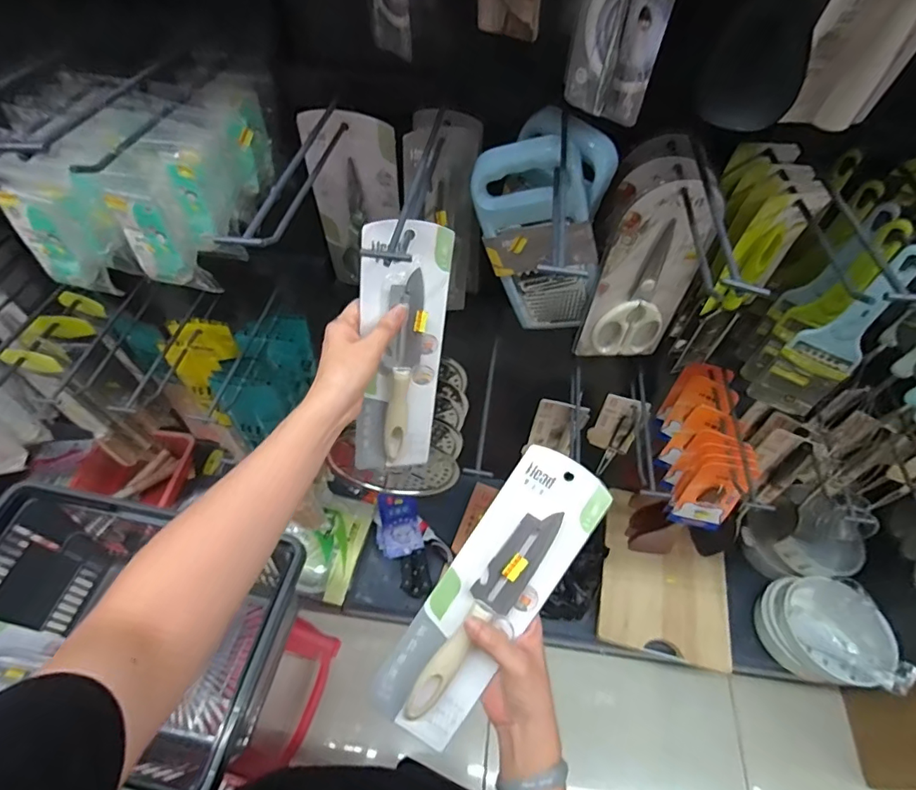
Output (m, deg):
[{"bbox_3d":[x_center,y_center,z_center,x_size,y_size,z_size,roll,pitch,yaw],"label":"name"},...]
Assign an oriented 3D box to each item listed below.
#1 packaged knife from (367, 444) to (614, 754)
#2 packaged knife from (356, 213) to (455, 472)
[{"bbox_3d":[0.028,0.180,0.444,0.083,0.029,0.278,34,92,20],"label":"packaged knife"},{"bbox_3d":[-0.058,-0.035,0.531,0.092,0.284,0.018,0,30,-15],"label":"packaged knife"}]

